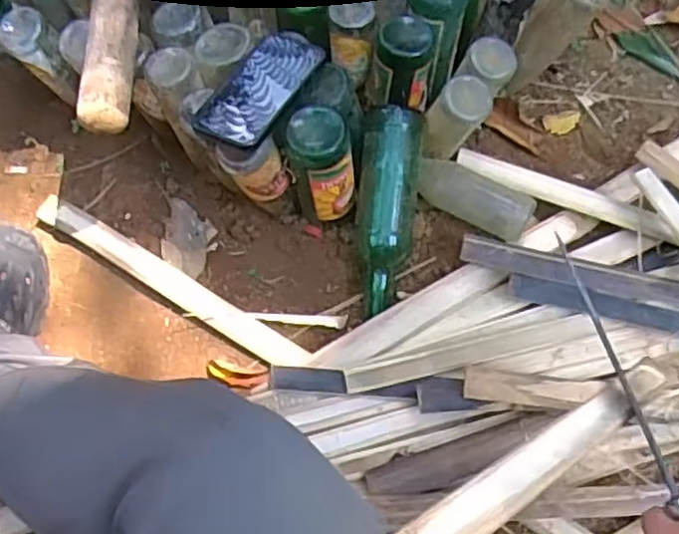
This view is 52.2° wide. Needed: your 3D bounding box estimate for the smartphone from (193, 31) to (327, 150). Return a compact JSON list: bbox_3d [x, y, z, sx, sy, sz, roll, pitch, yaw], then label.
[{"bbox_3d":[-0.083,-0.199,0.757,0.077,0.009,0.181,23,61,16],"label":"smartphone"}]

